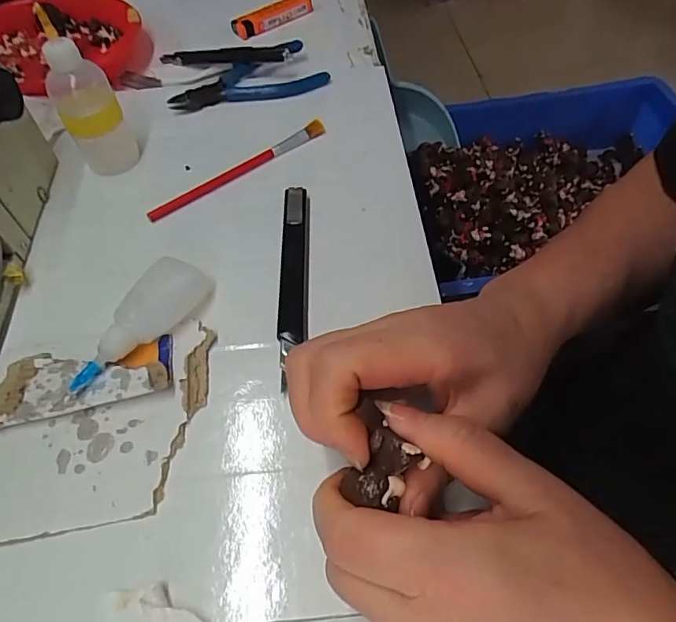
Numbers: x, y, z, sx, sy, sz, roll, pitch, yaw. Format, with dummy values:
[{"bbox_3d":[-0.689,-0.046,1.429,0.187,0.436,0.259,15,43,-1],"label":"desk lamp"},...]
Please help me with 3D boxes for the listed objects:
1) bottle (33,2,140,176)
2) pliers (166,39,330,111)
[{"bbox_3d":[-0.170,-0.144,0.352,0.041,0.095,0.043,-25,58,-15],"label":"bottle"},{"bbox_3d":[-0.076,-0.188,0.428,0.123,0.015,0.063,-22,57,-14],"label":"pliers"}]

